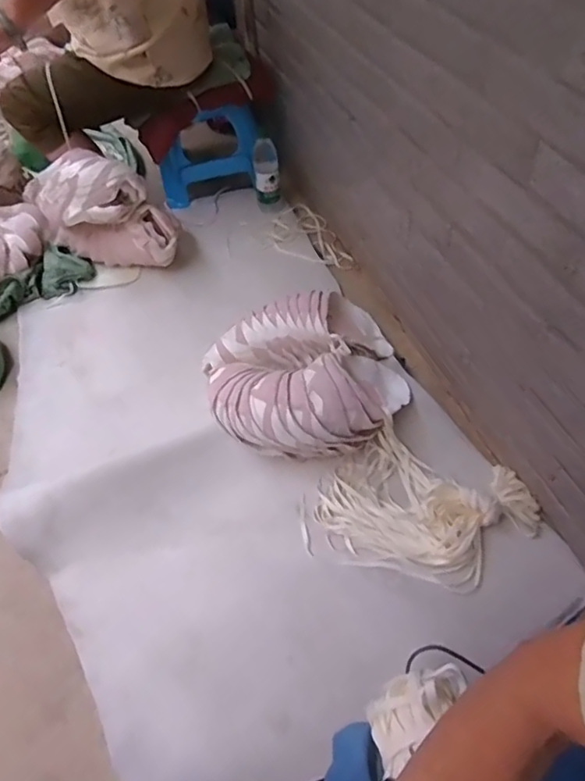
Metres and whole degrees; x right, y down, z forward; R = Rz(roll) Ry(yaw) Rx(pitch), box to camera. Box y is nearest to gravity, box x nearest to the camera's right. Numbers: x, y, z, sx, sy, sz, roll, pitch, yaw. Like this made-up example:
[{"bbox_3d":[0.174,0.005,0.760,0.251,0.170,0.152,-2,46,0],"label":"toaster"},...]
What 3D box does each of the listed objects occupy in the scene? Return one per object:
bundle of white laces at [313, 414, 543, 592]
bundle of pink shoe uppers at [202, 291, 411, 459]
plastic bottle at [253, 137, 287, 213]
[{"bbox_3d":[0.225,0.203,0.910,0.348,0.048,0.251,21,59,19],"label":"bundle of white laces"},{"bbox_3d":[0.036,-0.033,1.014,0.375,0.171,0.321,-20,55,-9],"label":"bundle of pink shoe uppers"},{"bbox_3d":[-0.062,-0.559,1.383,0.073,0.182,0.057,-11,54,-3],"label":"plastic bottle"}]

